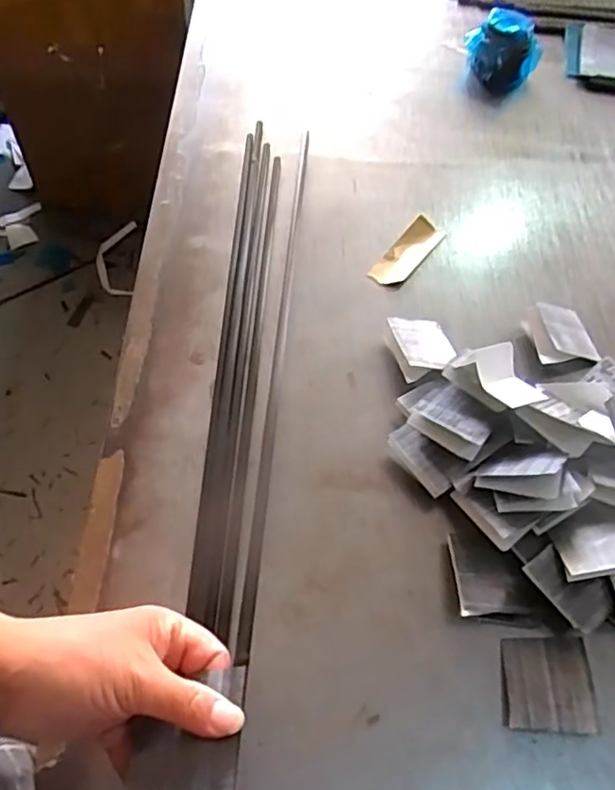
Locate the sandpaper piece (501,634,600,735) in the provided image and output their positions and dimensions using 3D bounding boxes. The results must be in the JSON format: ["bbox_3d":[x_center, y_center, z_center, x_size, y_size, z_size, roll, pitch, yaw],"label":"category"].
[{"bbox_3d":[0.154,0.182,0.411,0.056,0.012,0.056,6,59,-1],"label":"sandpaper piece"}]

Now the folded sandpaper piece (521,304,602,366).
[{"bbox_3d":[0.215,-0.054,0.542,0.050,0.026,0.058,-10,61,-10],"label":"folded sandpaper piece"}]

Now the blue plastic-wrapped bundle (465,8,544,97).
[{"bbox_3d":[0.218,-0.387,0.721,0.083,0.056,0.077,20,60,7],"label":"blue plastic-wrapped bundle"}]

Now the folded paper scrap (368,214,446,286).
[{"bbox_3d":[0.092,-0.130,0.592,0.032,0.005,0.092,34,63,15],"label":"folded paper scrap"}]

